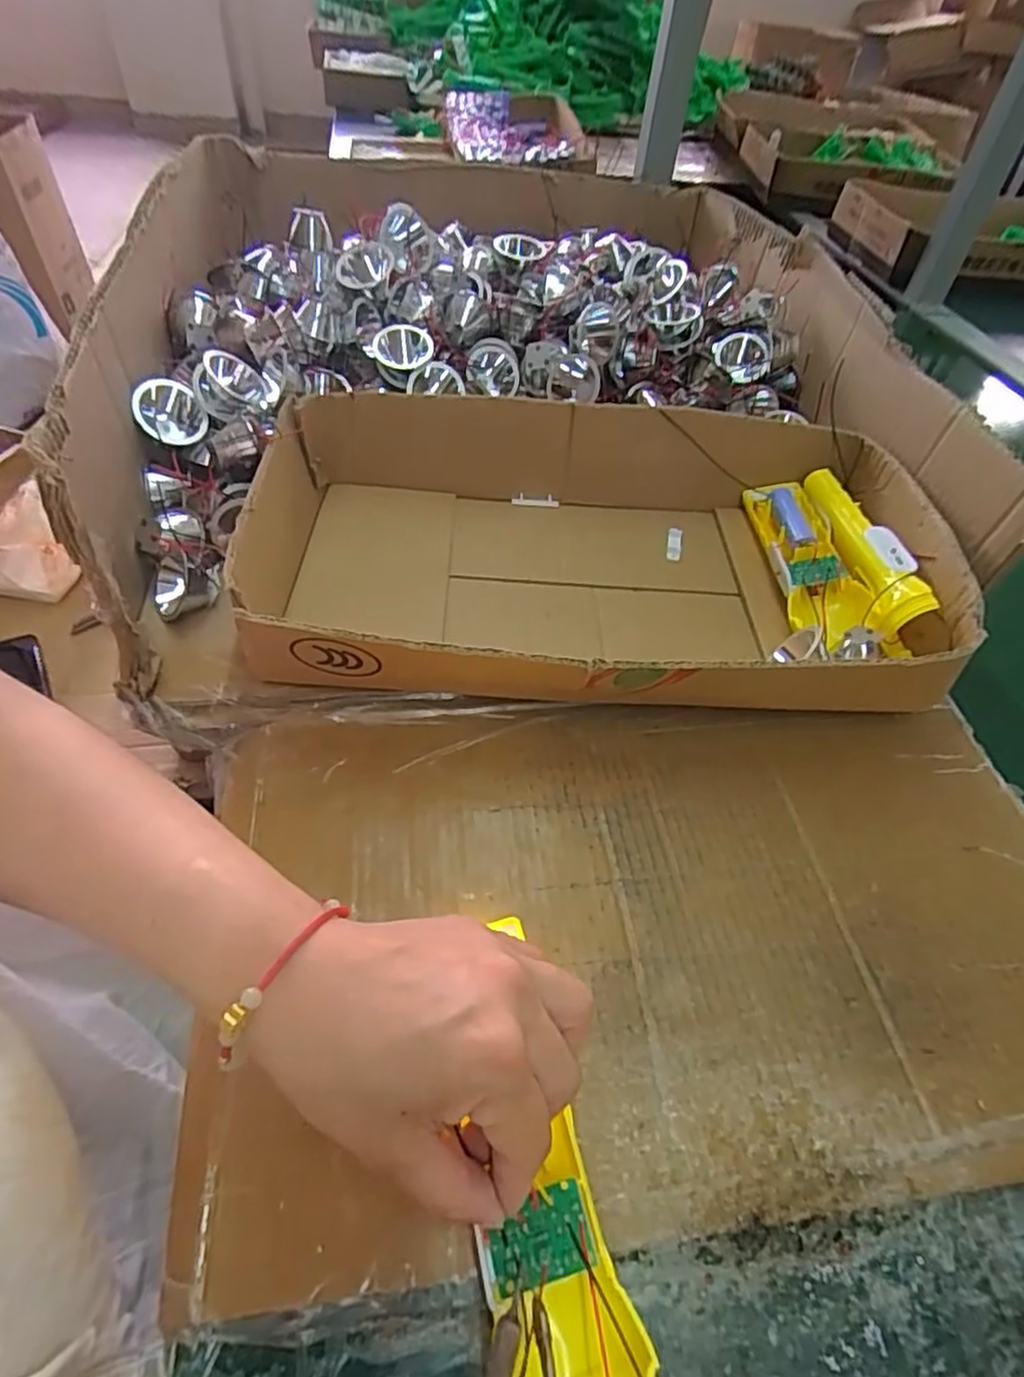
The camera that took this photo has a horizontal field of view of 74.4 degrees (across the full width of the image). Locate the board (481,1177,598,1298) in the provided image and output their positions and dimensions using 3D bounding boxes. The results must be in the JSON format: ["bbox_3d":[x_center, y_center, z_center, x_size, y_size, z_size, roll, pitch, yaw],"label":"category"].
[{"bbox_3d":[0.009,0.189,0.231,0.036,0.007,0.024,-14,51,-12],"label":"board"}]

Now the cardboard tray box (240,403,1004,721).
[{"bbox_3d":[0.046,-0.082,0.439,0.419,0.091,0.234,1,49,1],"label":"cardboard tray box"}]

